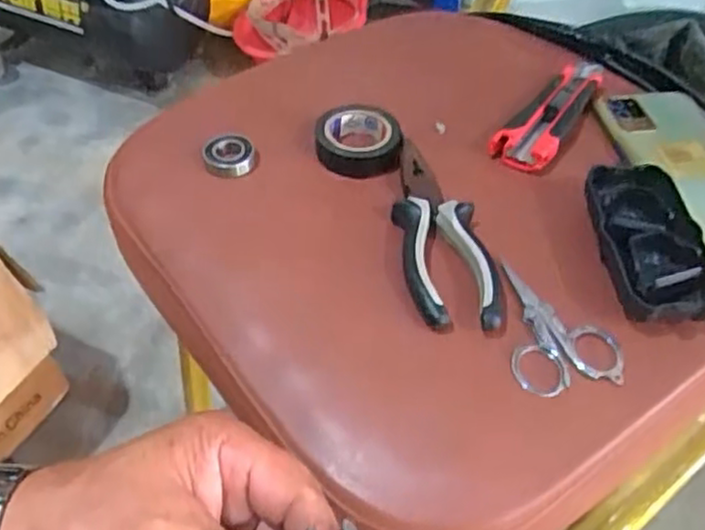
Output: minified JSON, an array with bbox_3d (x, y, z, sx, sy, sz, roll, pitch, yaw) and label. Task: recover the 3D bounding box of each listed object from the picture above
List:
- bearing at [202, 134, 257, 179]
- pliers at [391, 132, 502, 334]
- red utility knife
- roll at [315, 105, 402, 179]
[{"bbox_3d":[-0.081,-0.071,0.458,0.034,0.010,0.033,-1,49,1],"label":"bearing"},{"bbox_3d":[0.049,-0.023,0.412,0.048,0.019,0.144,-8,50,-5],"label":"pliers"},{"bbox_3d":[0.144,-0.115,0.494,0.038,0.018,0.145,25,54,21],"label":"red utility knife"},{"bbox_3d":[0.004,-0.084,0.461,0.056,0.019,0.057,-1,49,1],"label":"roll"}]

